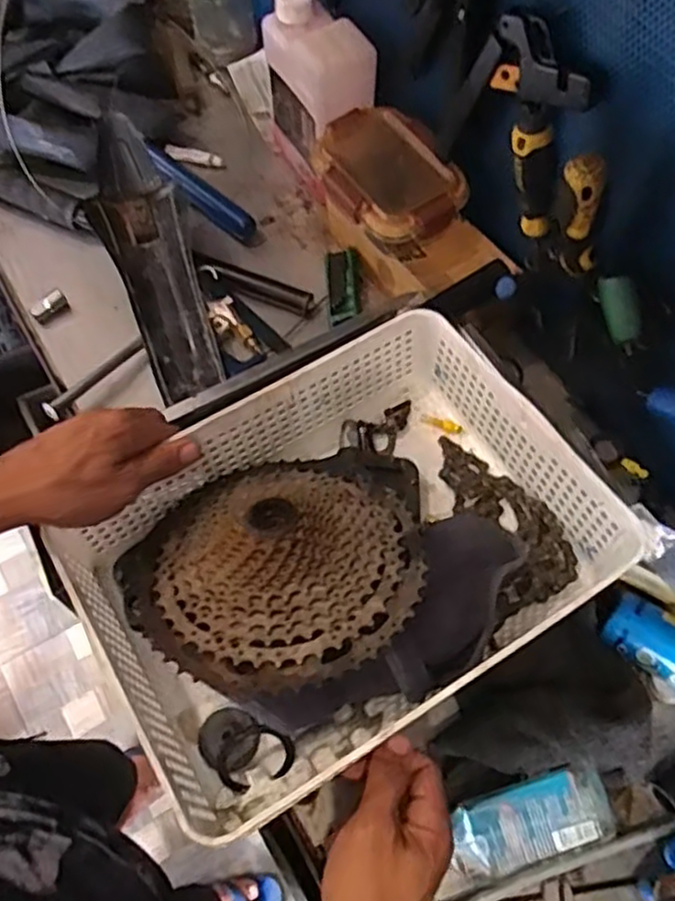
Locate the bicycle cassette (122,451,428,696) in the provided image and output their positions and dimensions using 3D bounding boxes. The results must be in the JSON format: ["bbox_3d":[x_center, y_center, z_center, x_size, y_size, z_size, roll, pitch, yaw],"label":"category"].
[{"bbox_3d":[-0.042,0.065,0.474,0.204,0.064,0.189,-15,46,-11],"label":"bicycle cassette"}]

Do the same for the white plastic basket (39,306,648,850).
[{"bbox_3d":[-0.002,0.064,0.496,0.320,0.090,0.225,-32,69,-16],"label":"white plastic basket"}]

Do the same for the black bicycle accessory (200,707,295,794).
[{"bbox_3d":[-0.061,0.191,0.451,0.060,0.030,0.043,27,66,11],"label":"black bicycle accessory"}]

